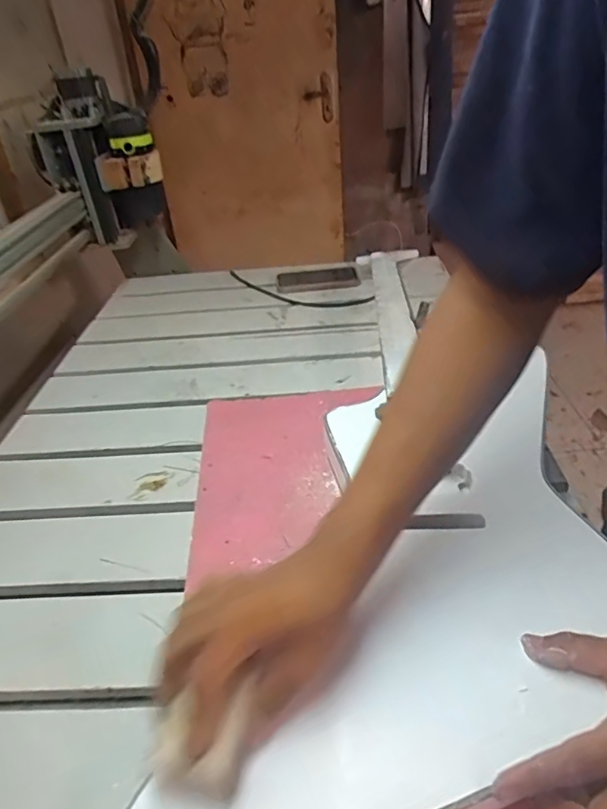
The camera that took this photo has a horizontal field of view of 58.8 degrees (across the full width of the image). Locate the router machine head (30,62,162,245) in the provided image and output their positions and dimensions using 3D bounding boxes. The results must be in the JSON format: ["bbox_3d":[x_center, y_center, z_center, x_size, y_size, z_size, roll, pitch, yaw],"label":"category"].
[{"bbox_3d":[-0.369,-0.435,0.980,0.199,0.276,0.147,-19,37,-18],"label":"router machine head"}]

